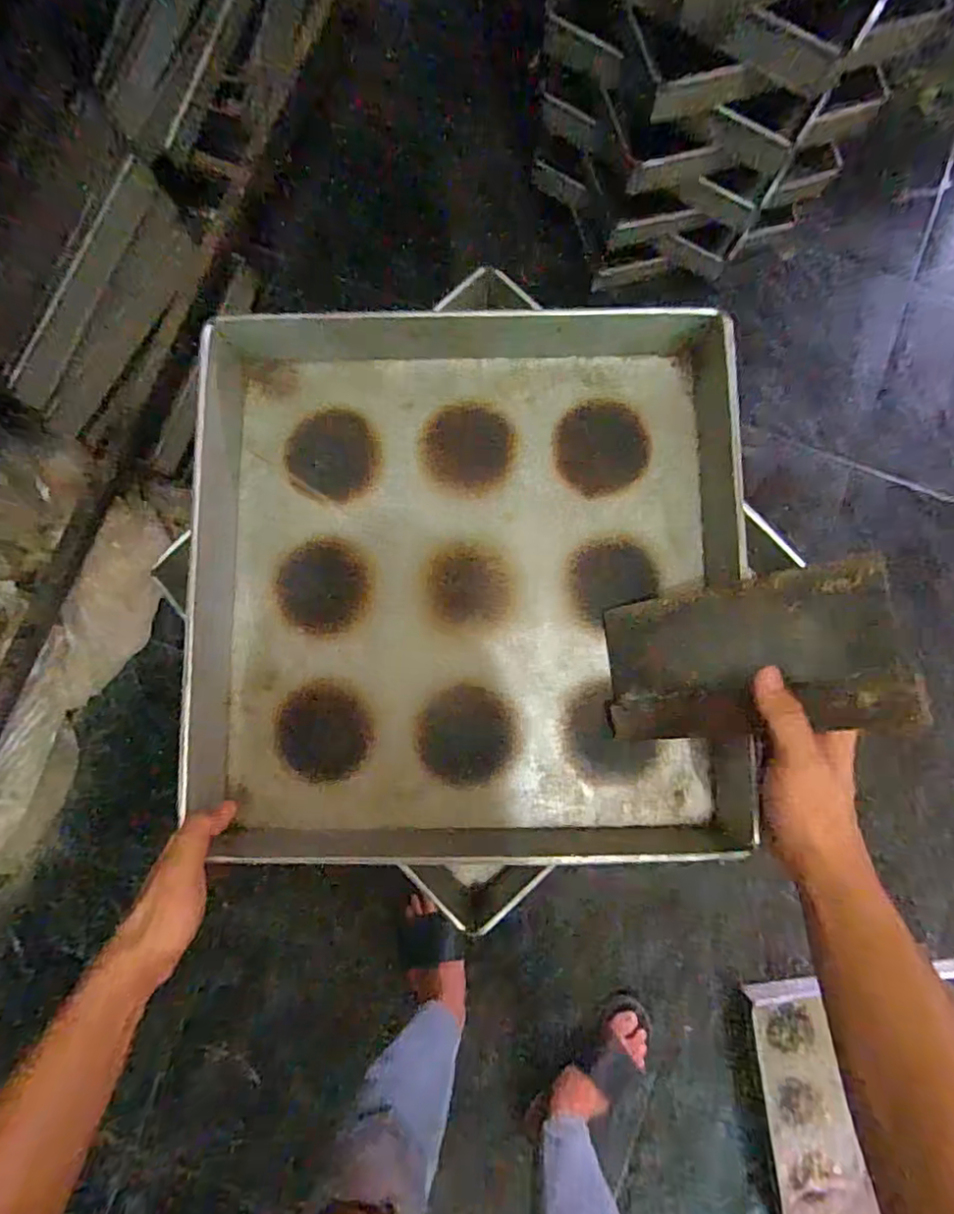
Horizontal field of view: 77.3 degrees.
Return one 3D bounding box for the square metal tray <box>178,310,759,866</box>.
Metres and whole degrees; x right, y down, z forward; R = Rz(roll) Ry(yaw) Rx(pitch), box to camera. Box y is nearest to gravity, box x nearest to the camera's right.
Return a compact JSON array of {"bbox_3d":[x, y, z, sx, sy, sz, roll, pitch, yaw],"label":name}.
[{"bbox_3d":[-0.010,-0.026,0.482,0.432,0.081,0.457,2,86,-5],"label":"square metal tray"}]

